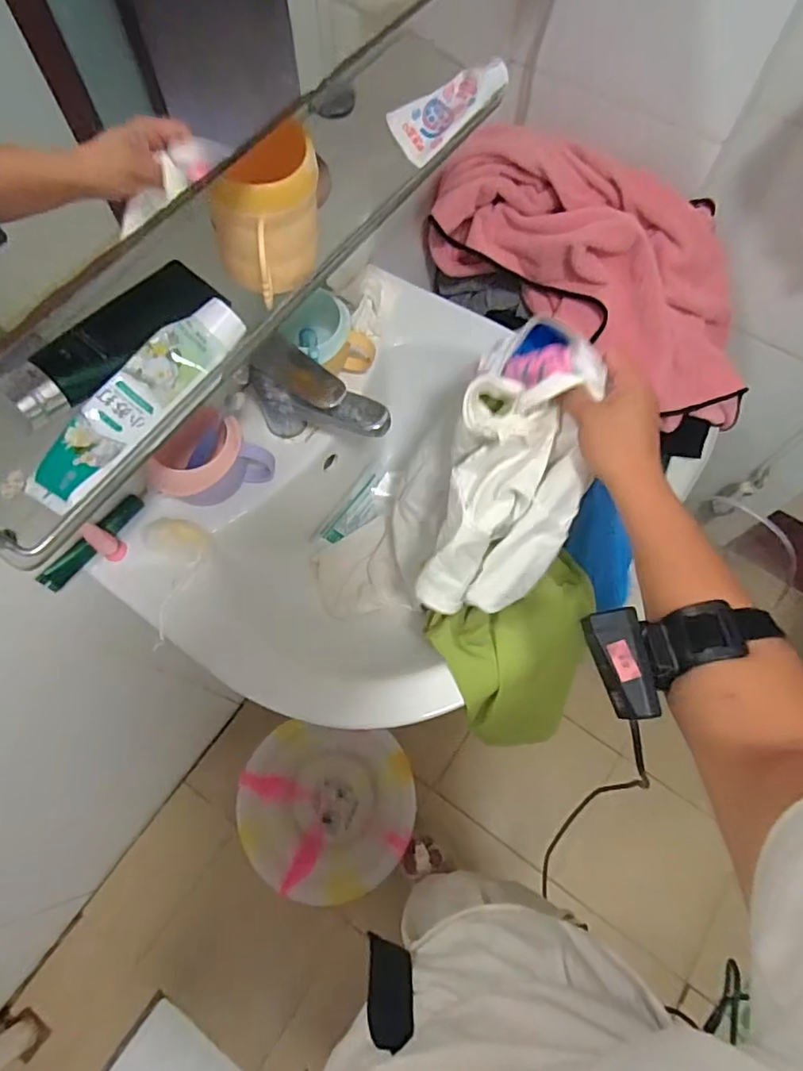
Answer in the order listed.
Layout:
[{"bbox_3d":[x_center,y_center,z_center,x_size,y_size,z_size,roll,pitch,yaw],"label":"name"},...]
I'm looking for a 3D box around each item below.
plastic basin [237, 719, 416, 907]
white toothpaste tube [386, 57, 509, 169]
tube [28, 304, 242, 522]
[{"bbox_3d":[-0.147,0.550,1.136,0.329,0.116,0.309,0,67,0],"label":"plastic basin"},{"bbox_3d":[0.044,-0.384,0.508,0.115,0.032,0.047,-42,73,-15],"label":"white toothpaste tube"},{"bbox_3d":[-0.181,-0.093,0.388,0.044,0.028,0.177,32,71,12],"label":"tube"}]

